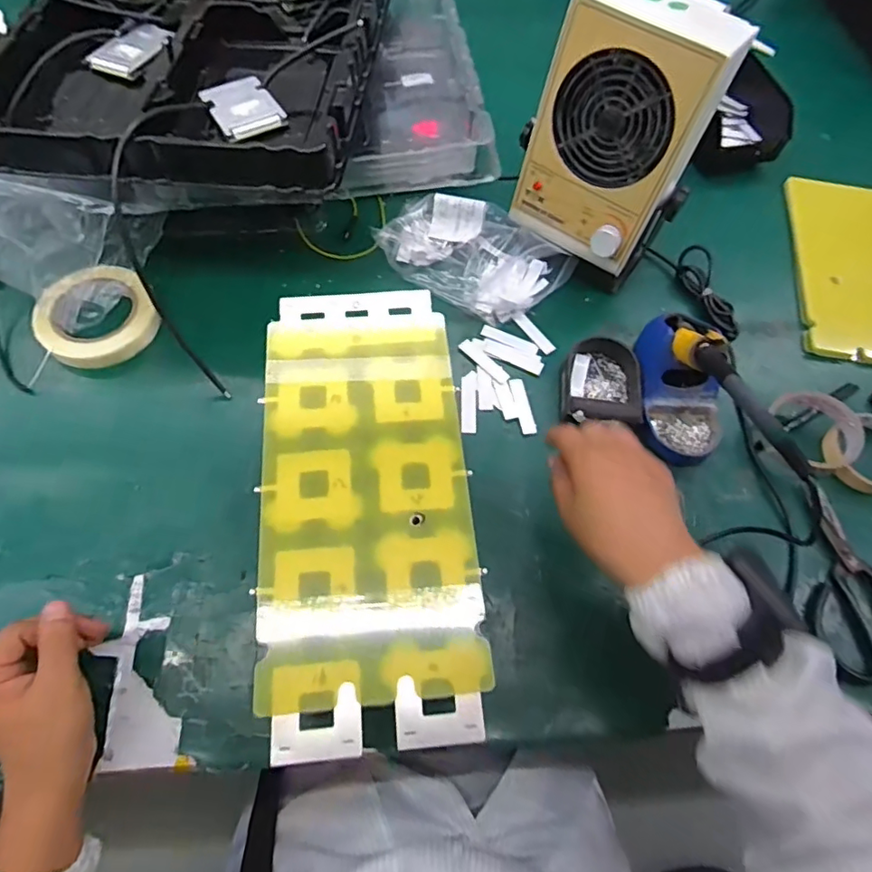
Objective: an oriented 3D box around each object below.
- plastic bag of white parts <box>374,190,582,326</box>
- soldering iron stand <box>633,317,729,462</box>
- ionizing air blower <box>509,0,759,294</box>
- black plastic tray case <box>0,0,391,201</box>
[{"bbox_3d":[0.041,-0.212,0.631,0.209,0.050,0.124,35,68,13],"label":"plastic bag of white parts"},{"bbox_3d":[0.249,-0.058,0.549,0.084,0.078,0.153,7,65,1],"label":"soldering iron stand"},{"bbox_3d":[0.179,-0.285,0.563,0.158,0.241,0.131,39,69,15],"label":"ionizing air blower"},{"bbox_3d":[-0.245,-0.421,0.587,0.353,0.073,0.437,6,65,0],"label":"black plastic tray case"}]

